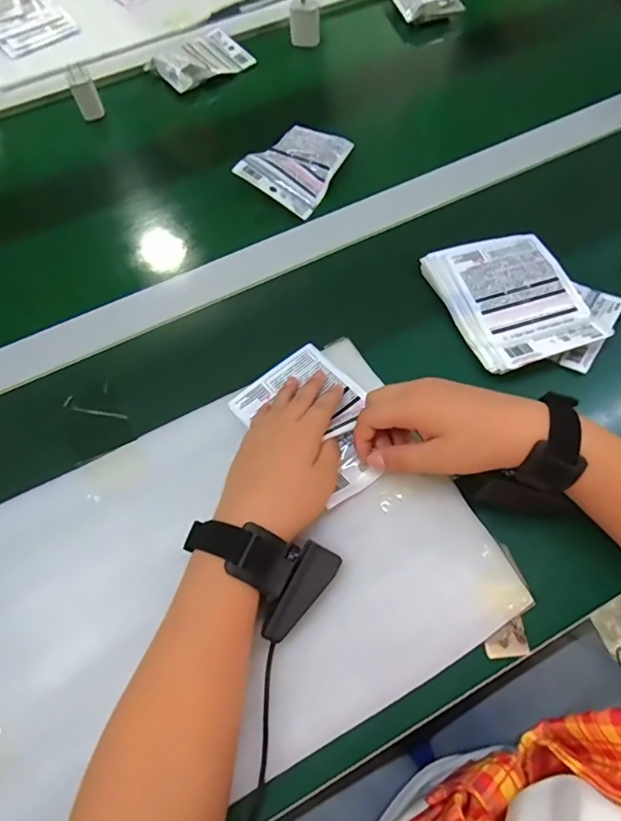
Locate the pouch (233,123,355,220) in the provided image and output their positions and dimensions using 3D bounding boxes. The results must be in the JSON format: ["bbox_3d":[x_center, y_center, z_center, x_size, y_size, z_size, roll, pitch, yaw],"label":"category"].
[{"bbox_3d":[-0.019,-0.292,0.573,0.096,0.016,0.117,31,76,-2],"label":"pouch"}]

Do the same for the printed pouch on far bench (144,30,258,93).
[{"bbox_3d":[-0.158,-0.507,0.694,0.133,0.023,0.093,-35,67,-13],"label":"printed pouch on far bench"}]

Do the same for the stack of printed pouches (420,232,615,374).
[{"bbox_3d":[0.192,-0.109,0.465,0.114,0.021,0.146,-18,64,-6],"label":"stack of printed pouches"}]

